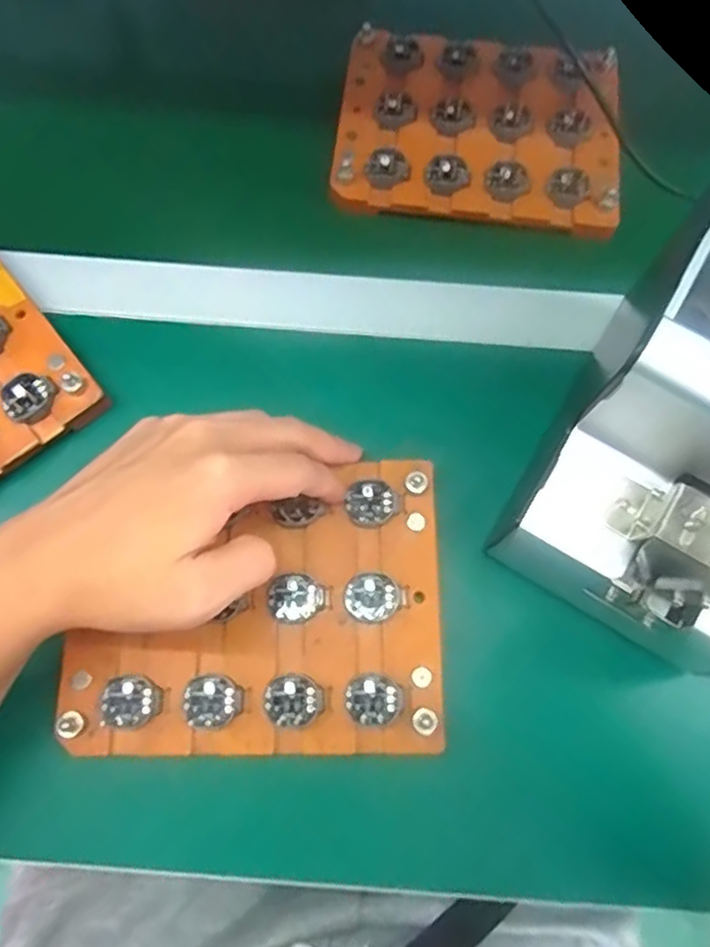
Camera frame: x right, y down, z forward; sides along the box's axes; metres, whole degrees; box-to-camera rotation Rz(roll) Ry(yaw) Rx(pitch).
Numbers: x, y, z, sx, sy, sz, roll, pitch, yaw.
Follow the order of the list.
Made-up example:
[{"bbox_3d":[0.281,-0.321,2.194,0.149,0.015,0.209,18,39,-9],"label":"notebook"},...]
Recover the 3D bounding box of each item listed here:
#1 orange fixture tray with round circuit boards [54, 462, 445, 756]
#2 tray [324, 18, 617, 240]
[{"bbox_3d":[-0.048,0.066,0.331,0.183,0.013,0.142,0,71,-1],"label":"orange fixture tray with round circuit boards"},{"bbox_3d":[0.084,-0.234,0.439,0.184,0.021,0.136,7,74,2],"label":"tray"}]

